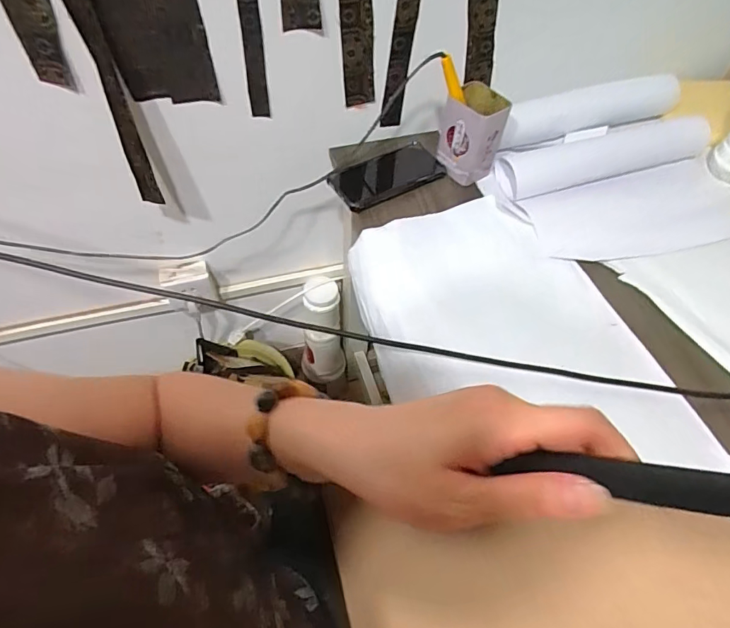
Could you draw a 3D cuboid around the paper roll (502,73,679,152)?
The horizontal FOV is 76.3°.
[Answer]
[{"bbox_3d":[0.355,-0.321,0.731,0.327,0.050,0.063,-18,60,-14],"label":"paper roll"}]

